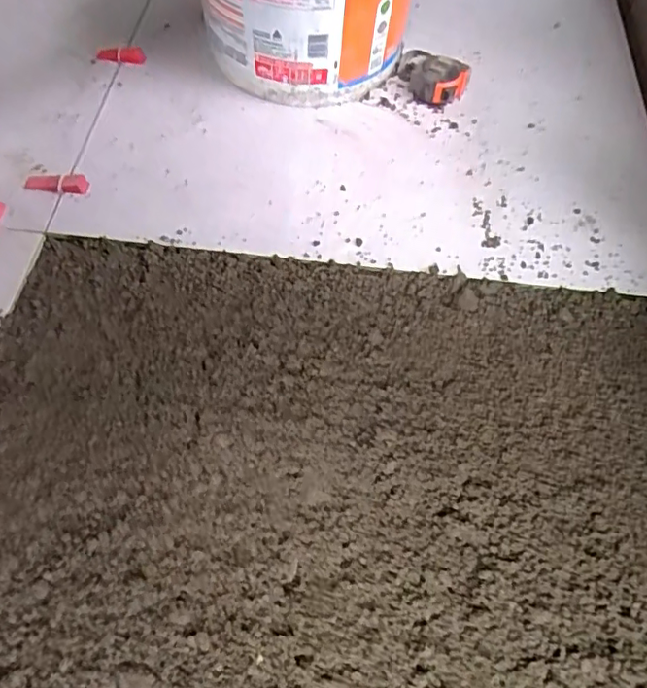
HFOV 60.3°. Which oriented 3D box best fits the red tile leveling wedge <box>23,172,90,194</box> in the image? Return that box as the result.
[{"bbox_3d":[-0.318,-0.191,0.664,0.075,0.014,0.024,8,61,1],"label":"red tile leveling wedge"}]

